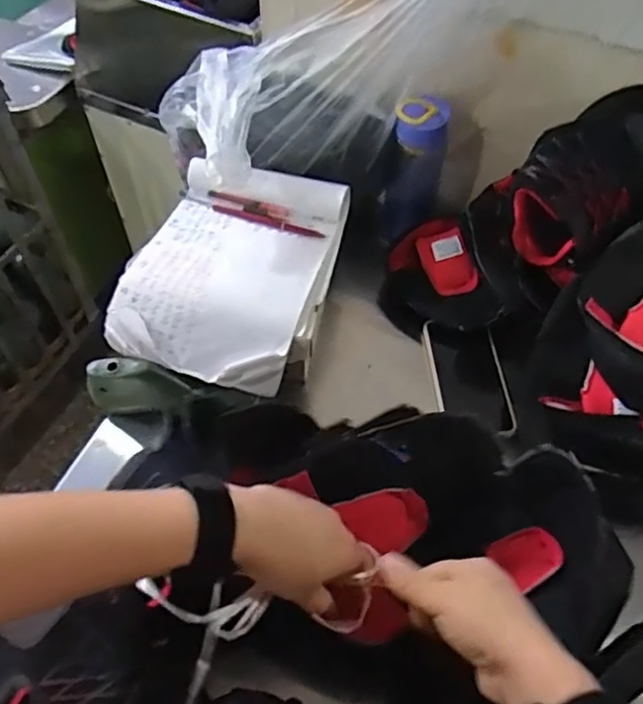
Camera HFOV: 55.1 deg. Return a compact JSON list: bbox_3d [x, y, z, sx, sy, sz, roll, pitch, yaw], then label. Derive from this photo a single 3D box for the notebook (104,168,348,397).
[{"bbox_3d":[-0.105,-0.087,0.696,0.220,0.063,0.268,12,62,4],"label":"notebook"}]

